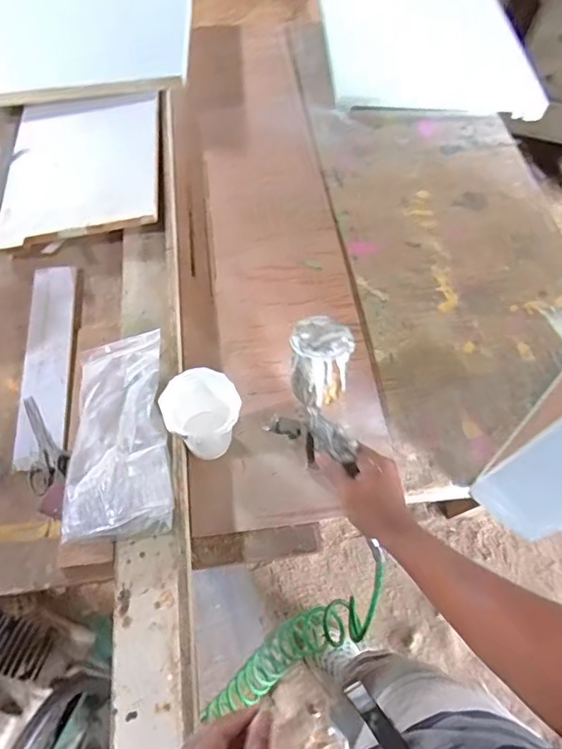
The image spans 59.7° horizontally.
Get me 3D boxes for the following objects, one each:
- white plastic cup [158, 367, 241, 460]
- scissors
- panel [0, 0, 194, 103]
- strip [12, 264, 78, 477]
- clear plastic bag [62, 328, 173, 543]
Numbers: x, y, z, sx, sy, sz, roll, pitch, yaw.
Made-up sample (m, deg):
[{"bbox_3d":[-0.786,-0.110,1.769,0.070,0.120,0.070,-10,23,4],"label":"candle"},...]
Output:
[{"bbox_3d":[-0.102,0.056,0.650,0.092,0.115,0.082,-23,65,-12],"label":"white plastic cup"},{"bbox_3d":[-0.348,0.098,0.690,0.060,0.013,0.144,-34,67,-17],"label":"scissors"},{"bbox_3d":[-0.474,-0.790,1.110,0.549,0.029,0.501,-3,64,3],"label":"panel"},{"bbox_3d":[-0.362,-0.028,0.765,0.075,0.012,0.357,-8,62,-5],"label":"strip"},{"bbox_3d":[-0.221,0.077,0.670,0.129,0.034,0.283,-8,62,-5],"label":"clear plastic bag"}]

